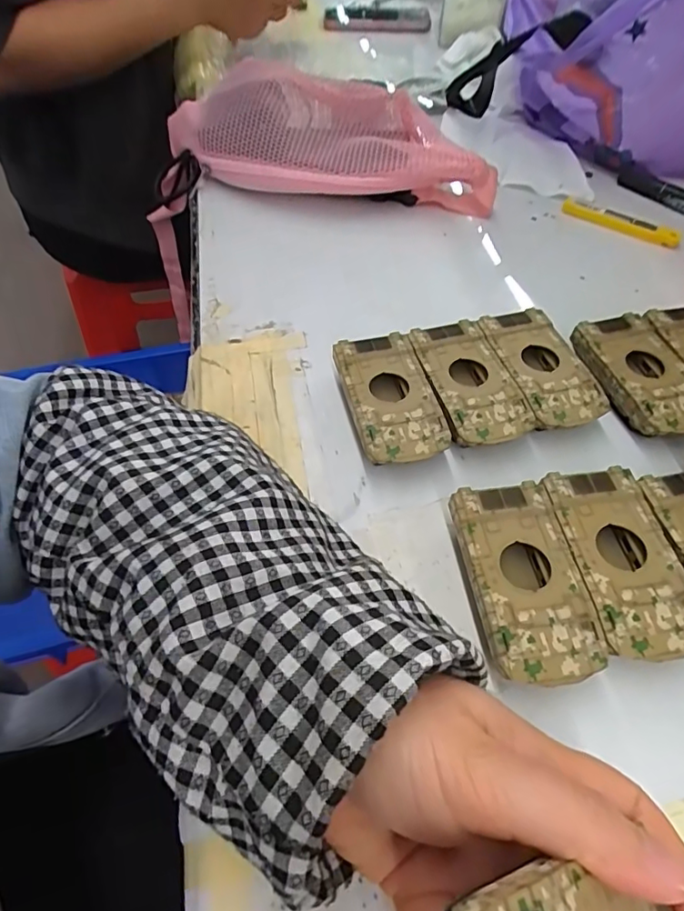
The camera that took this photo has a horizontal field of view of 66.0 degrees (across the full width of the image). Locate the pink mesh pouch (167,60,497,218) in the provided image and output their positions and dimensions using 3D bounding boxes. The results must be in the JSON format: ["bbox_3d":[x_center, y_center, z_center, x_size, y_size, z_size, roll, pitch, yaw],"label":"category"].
[{"bbox_3d":[-0.019,-0.296,0.487,0.301,0.076,0.131,1,54,0],"label":"pink mesh pouch"}]

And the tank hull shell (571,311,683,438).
[{"bbox_3d":[0.194,-0.052,0.341,0.052,0.016,0.093,-11,55,-9],"label":"tank hull shell"}]

